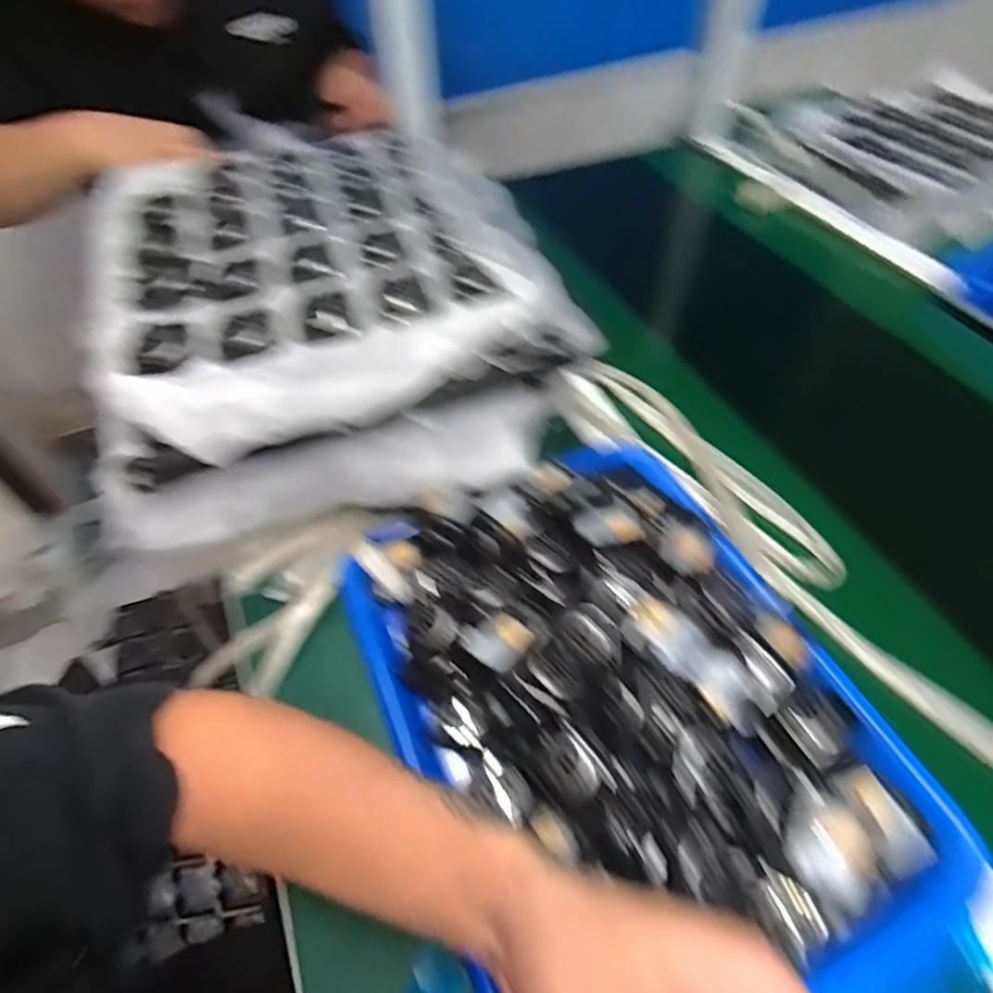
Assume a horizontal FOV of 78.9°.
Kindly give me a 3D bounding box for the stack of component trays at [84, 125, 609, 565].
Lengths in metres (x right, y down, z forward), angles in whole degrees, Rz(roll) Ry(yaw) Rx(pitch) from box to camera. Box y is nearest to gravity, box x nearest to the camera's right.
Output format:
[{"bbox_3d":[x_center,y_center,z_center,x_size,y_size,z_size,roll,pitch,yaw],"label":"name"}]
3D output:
[{"bbox_3d":[-0.117,-0.139,0.473,0.317,0.134,0.336,-11,50,-5],"label":"stack of component trays"}]

